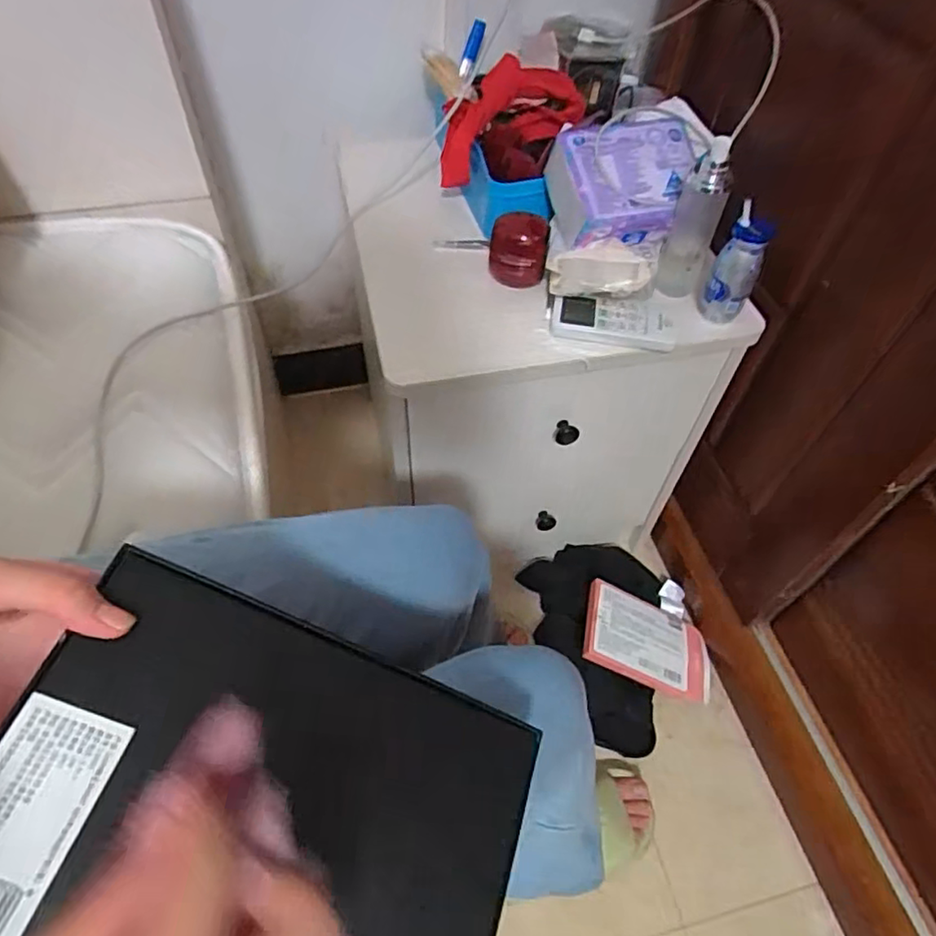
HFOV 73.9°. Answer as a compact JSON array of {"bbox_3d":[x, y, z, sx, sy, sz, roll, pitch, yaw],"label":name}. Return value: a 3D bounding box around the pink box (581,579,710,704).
[{"bbox_3d":[0.260,0.249,0.889,0.207,0.022,0.121,25,49,-10],"label":"pink box"}]

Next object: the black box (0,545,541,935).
[{"bbox_3d":[-0.083,0.152,0.274,0.226,0.017,0.151,29,57,-14],"label":"black box"}]

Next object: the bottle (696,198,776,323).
[{"bbox_3d":[0.261,-0.194,0.601,0.042,0.109,0.037,29,58,17],"label":"bottle"}]

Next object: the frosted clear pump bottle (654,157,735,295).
[{"bbox_3d":[0.222,-0.238,0.616,0.043,0.146,0.035,21,56,12],"label":"frosted clear pump bottle"}]

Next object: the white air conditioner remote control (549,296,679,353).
[{"bbox_3d":[0.145,-0.147,0.619,0.122,0.020,0.055,6,54,2],"label":"white air conditioner remote control"}]

